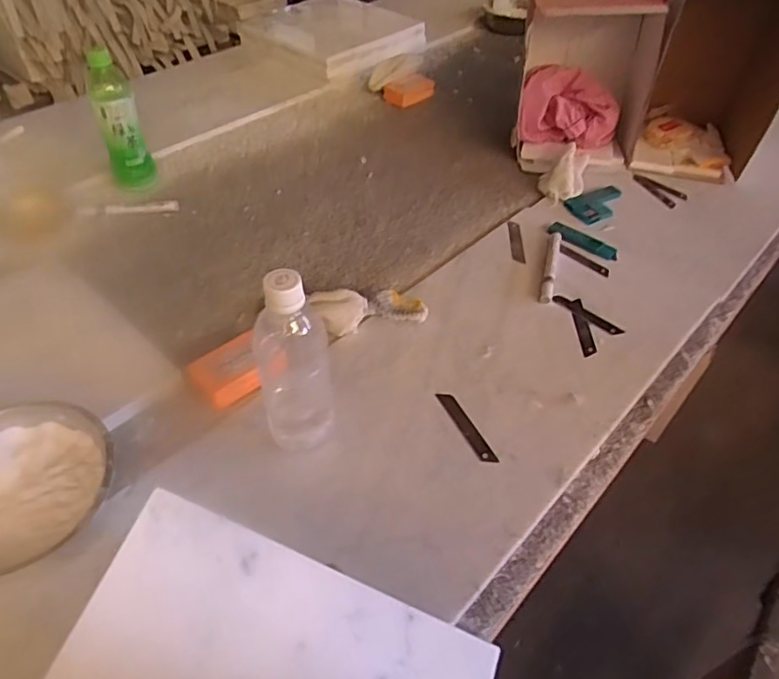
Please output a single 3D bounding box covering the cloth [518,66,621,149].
[{"bbox_3d":[0.300,-0.387,0.980,0.163,0.122,0.055,9,5,2],"label":"cloth"}]

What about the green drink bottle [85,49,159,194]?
[{"bbox_3d":[-0.399,-0.316,0.873,0.064,0.190,0.054,-19,50,-18],"label":"green drink bottle"}]

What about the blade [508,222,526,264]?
[{"bbox_3d":[0.185,-0.142,0.857,0.017,0.004,0.101,-3,45,7],"label":"blade"}]

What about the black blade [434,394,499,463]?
[{"bbox_3d":[0.081,0.093,0.628,0.020,0.004,0.098,-16,50,-23],"label":"black blade"}]

